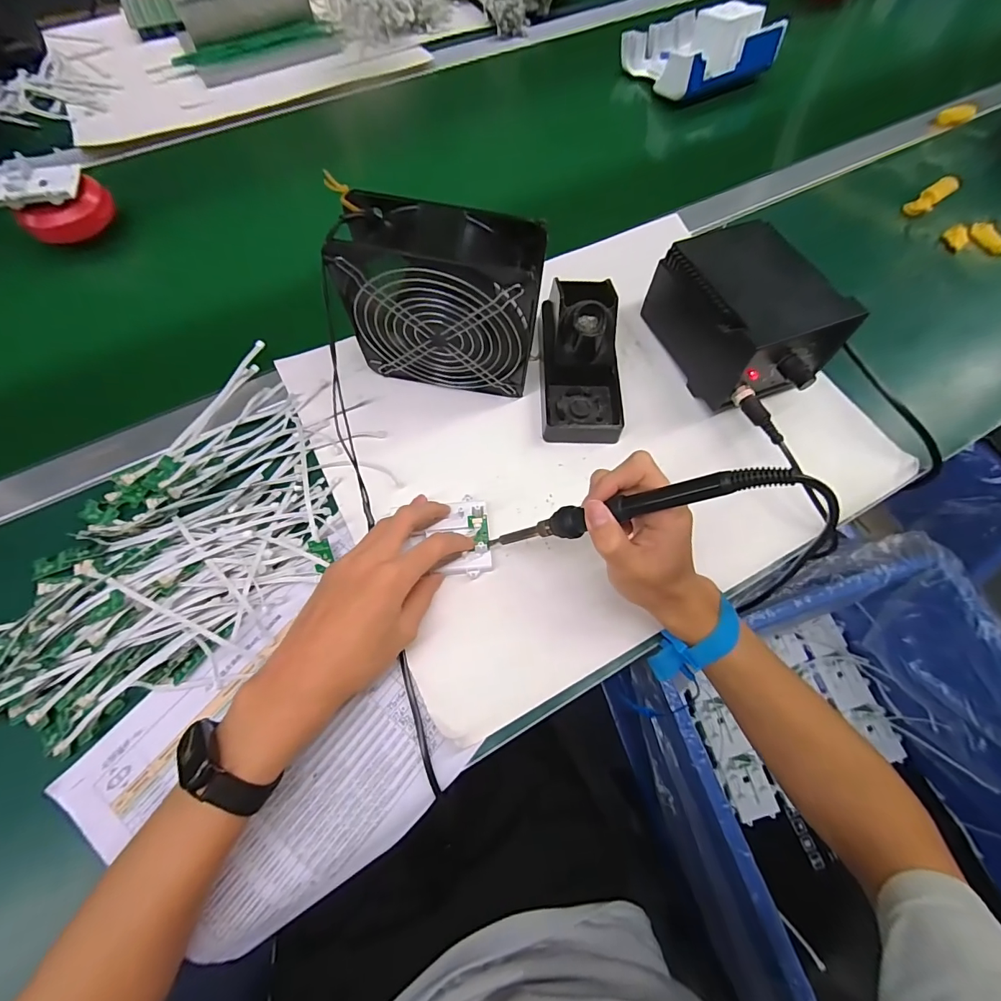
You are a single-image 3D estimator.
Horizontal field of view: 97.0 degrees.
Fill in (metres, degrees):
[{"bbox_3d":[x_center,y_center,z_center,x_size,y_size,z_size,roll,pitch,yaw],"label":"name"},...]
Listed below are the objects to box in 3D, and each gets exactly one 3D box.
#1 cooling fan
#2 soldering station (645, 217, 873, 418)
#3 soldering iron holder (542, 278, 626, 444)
[{"bbox_3d":[-0.046,-0.157,0.379,0.155,0.159,0.062,11,69,3],"label":"cooling fan"},{"bbox_3d":[0.230,-0.171,0.420,0.115,0.093,0.160,-20,71,-10],"label":"soldering station"},{"bbox_3d":[0.077,-0.138,0.414,0.078,0.077,0.155,0,69,-2],"label":"soldering iron holder"}]

